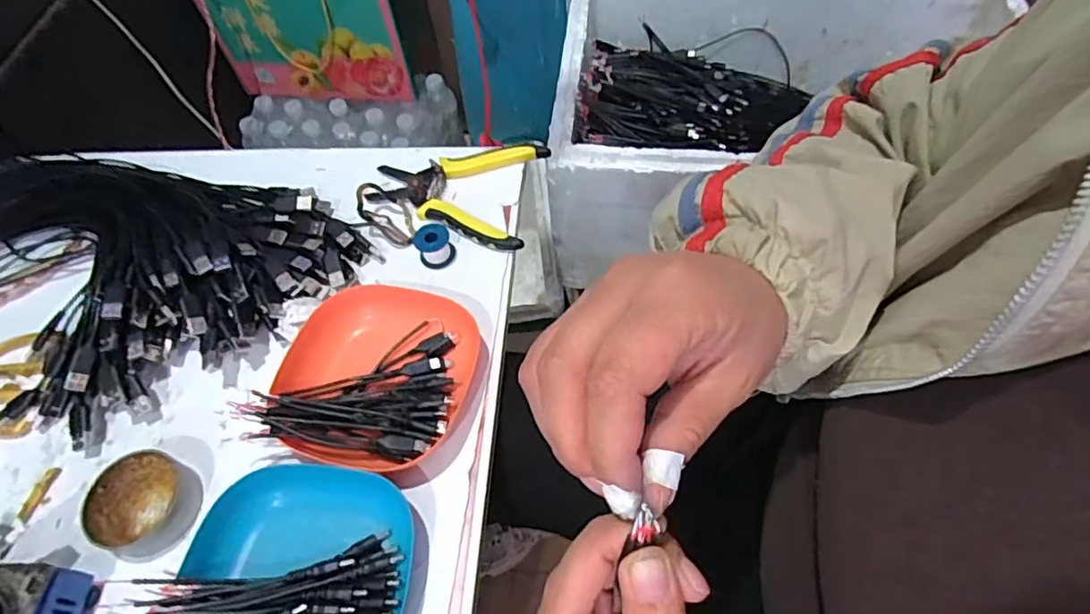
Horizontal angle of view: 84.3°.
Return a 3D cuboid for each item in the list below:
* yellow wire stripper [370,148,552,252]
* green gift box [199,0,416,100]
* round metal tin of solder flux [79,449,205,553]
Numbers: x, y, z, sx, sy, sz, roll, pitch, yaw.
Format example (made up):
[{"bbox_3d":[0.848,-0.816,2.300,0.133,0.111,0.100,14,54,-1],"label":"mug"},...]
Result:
[{"bbox_3d":[-0.084,-0.108,0.549,0.153,0.024,0.115,9,58,9],"label":"yellow wire stripper"},{"bbox_3d":[-0.384,-0.508,1.032,0.320,0.234,0.154,5,58,6],"label":"green gift box"},{"bbox_3d":[-0.273,0.133,0.410,0.064,0.025,0.064,-1,57,2],"label":"round metal tin of solder flux"}]

